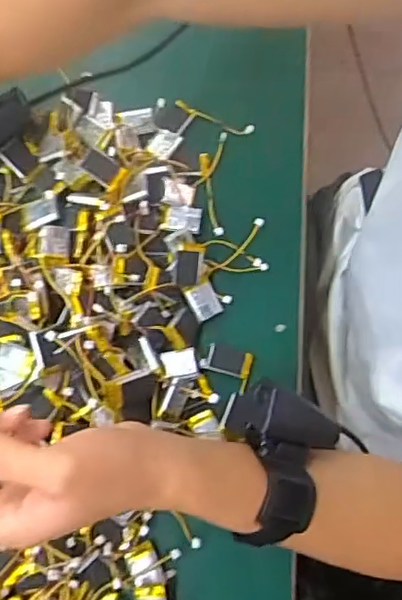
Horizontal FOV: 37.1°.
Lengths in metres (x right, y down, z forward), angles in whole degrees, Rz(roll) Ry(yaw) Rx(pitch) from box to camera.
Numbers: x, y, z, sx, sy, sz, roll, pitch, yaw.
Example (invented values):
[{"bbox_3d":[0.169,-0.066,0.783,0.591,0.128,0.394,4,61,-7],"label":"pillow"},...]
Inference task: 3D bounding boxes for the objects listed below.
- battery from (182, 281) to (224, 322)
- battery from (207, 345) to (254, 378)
[{"bbox_3d":[0.002,0.000,0.452,0.021,0.005,0.029,-29,92,-12],"label":"battery"},{"bbox_3d":[0.022,0.045,0.447,0.031,0.004,0.019,16,79,4],"label":"battery"}]

